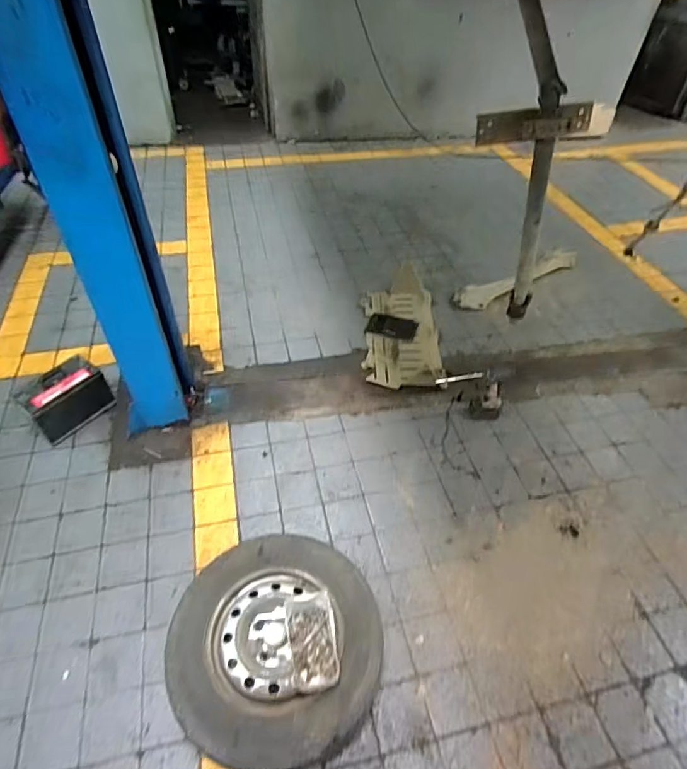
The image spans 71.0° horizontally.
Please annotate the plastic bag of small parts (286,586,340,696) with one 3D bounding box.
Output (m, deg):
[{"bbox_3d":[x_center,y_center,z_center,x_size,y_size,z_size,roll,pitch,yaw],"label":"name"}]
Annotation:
[{"bbox_3d":[-0.085,0.703,1.313,0.131,0.059,0.222,-8,47,-8],"label":"plastic bag of small parts"}]

